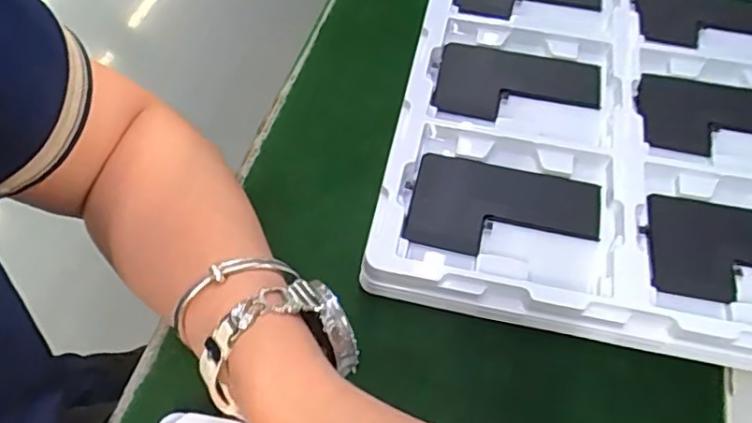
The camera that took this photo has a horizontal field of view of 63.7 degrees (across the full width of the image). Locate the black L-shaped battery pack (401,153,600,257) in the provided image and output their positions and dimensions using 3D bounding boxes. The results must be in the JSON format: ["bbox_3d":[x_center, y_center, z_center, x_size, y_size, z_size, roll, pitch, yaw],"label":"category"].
[{"bbox_3d":[0.073,0.000,0.347,0.105,0.008,0.065,13,59,7],"label":"black L-shaped battery pack"}]

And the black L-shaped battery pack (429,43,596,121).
[{"bbox_3d":[0.092,-0.081,0.399,0.104,0.008,0.068,13,59,7],"label":"black L-shaped battery pack"}]

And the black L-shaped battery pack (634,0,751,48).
[{"bbox_3d":[0.238,-0.140,0.433,0.107,0.012,0.067,5,59,3],"label":"black L-shaped battery pack"}]

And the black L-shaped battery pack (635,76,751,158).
[{"bbox_3d":[0.220,-0.062,0.385,0.109,0.008,0.062,0,59,-1],"label":"black L-shaped battery pack"}]

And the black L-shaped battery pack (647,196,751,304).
[{"bbox_3d":[0.205,0.025,0.333,0.105,0.004,0.062,10,59,6],"label":"black L-shaped battery pack"}]

